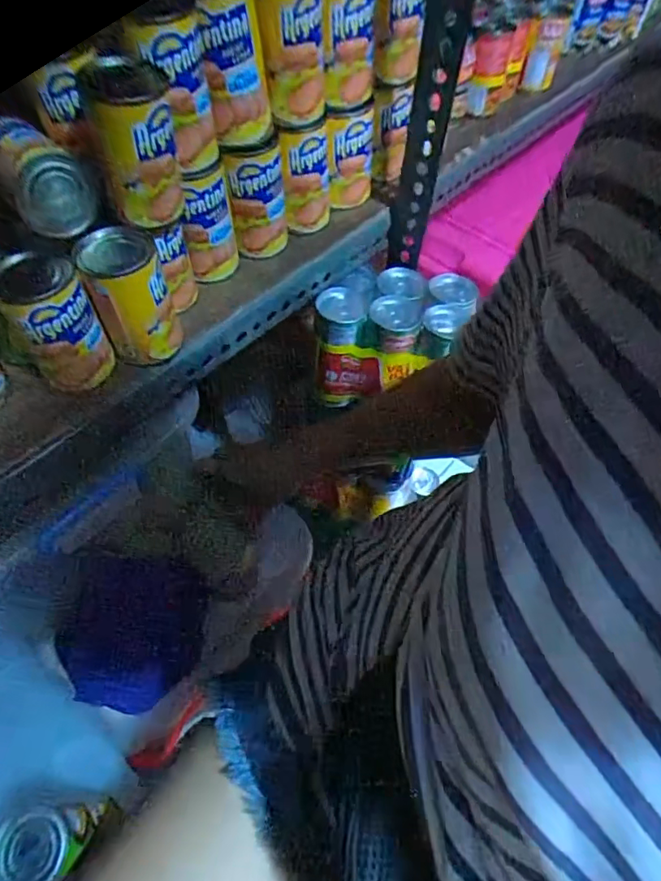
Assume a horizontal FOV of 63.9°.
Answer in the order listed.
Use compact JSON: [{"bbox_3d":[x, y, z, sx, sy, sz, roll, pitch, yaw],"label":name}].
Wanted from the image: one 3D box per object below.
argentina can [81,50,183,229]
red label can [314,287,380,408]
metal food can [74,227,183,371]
[{"bbox_3d":[-0.129,-0.200,0.354,0.047,0.080,0.061,-12,58,-11],"label":"argentina can"},{"bbox_3d":[0.018,-0.095,0.554,0.066,0.113,0.060,-2,57,-4],"label":"red label can"},{"bbox_3d":[-0.144,-0.103,0.388,0.051,0.086,0.051,1,57,-2],"label":"metal food can"}]

